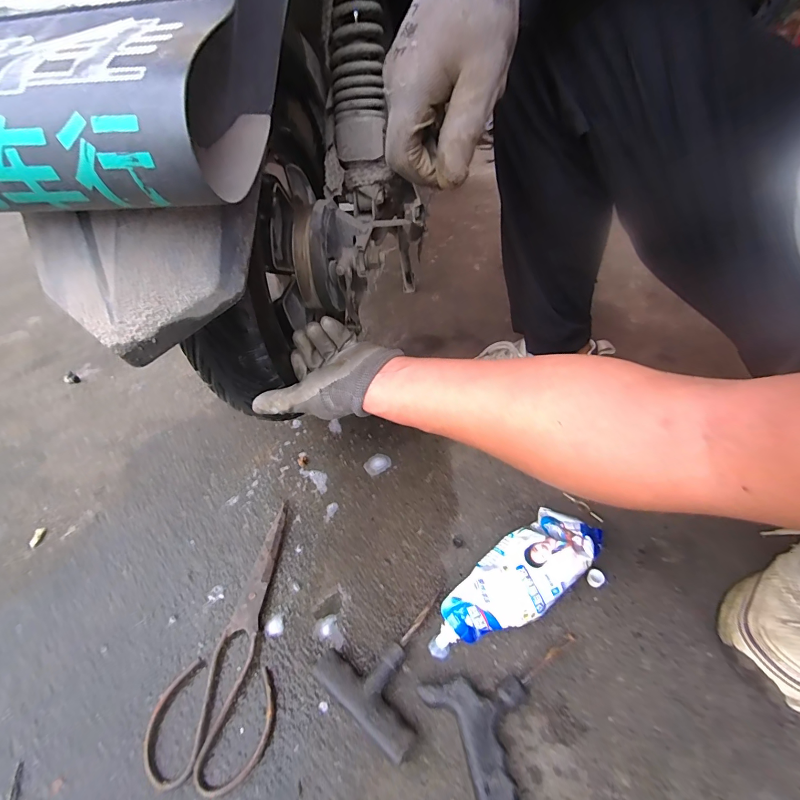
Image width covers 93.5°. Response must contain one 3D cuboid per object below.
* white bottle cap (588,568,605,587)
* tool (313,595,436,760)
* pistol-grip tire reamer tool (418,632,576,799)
[{"bbox_3d":[0.201,0.184,0.388,0.017,0.008,0.015,-35,49,-29],"label":"white bottle cap"},{"bbox_3d":[-0.006,0.232,0.349,0.098,0.021,0.118,24,47,28],"label":"tool"},{"bbox_3d":[0.097,0.263,0.293,0.136,0.032,0.104,-11,41,-8],"label":"pistol-grip tire reamer tool"}]

